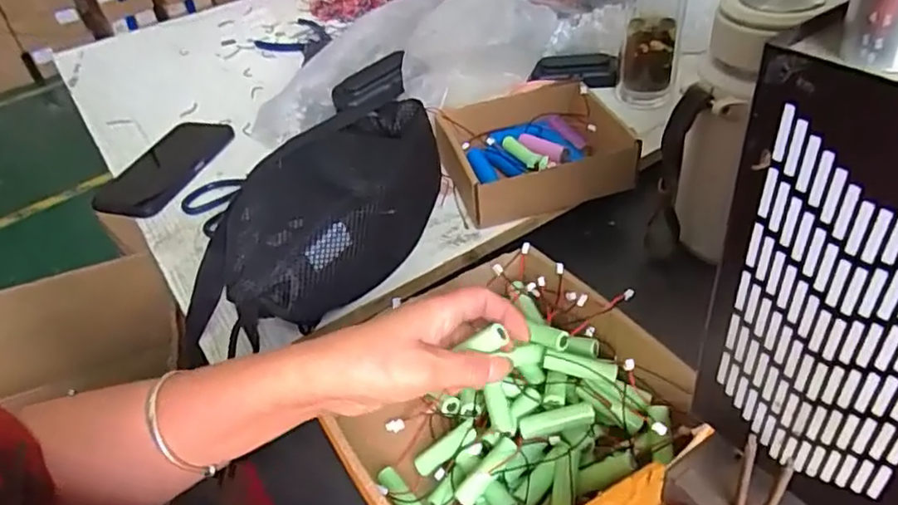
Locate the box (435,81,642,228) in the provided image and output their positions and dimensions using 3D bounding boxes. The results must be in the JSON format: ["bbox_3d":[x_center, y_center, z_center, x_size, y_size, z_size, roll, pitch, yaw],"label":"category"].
[{"bbox_3d":[0.079,-0.100,0.622,0.164,0.058,0.145,-13,42,-6],"label":"box"}]

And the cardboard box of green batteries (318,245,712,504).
[{"bbox_3d":[0.040,0.113,0.424,0.220,0.071,0.160,-36,49,-28],"label":"cardboard box of green batteries"}]

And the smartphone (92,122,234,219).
[{"bbox_3d":[-0.314,-0.096,0.708,0.089,0.016,0.175,2,43,11],"label":"smartphone"}]

